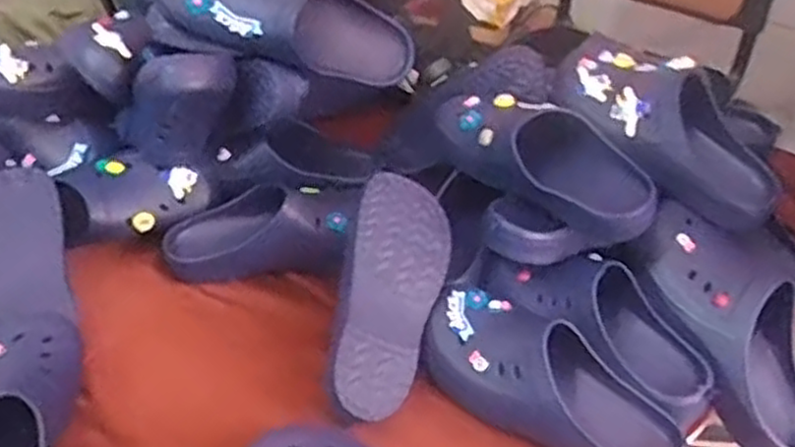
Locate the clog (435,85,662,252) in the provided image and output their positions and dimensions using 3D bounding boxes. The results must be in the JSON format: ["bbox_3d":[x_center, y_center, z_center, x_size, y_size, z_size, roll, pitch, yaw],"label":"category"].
[{"bbox_3d":[0.175,-0.081,0.859,0.138,0.088,0.281,-29,48,-27],"label":"clog"}]

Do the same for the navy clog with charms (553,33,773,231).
[{"bbox_3d":[0.315,-0.121,0.899,0.144,0.100,0.321,-34,71,-30],"label":"navy clog with charms"}]

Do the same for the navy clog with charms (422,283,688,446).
[{"bbox_3d":[0.146,0.150,0.753,0.128,0.091,0.277,-32,50,-29],"label":"navy clog with charms"}]

